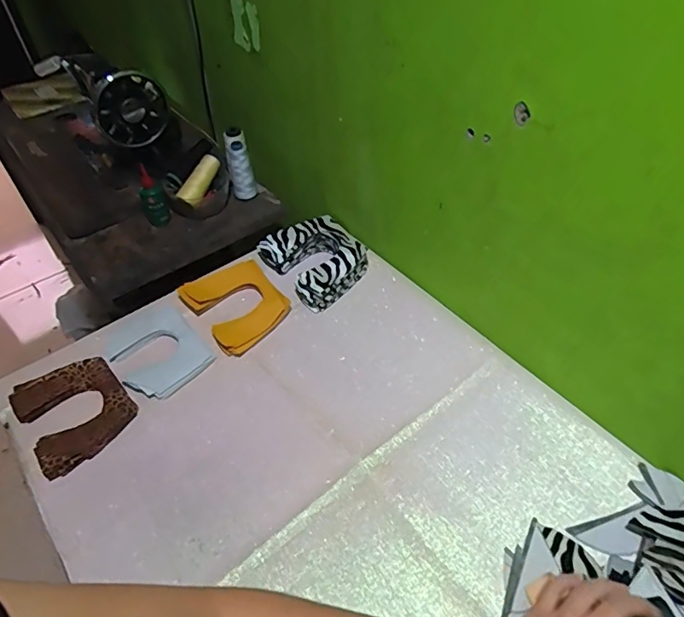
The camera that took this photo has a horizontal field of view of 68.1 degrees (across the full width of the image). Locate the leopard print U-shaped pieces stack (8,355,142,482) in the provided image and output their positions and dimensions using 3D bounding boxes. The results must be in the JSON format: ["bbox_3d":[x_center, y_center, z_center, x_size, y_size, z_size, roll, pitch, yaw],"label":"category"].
[{"bbox_3d":[-0.359,0.135,0.681,0.126,0.011,0.152,-31,59,-26],"label":"leopard print U-shaped pieces stack"}]

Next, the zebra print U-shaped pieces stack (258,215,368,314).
[{"bbox_3d":[-0.041,-0.083,0.845,0.138,0.061,0.157,-35,53,-24],"label":"zebra print U-shaped pieces stack"}]

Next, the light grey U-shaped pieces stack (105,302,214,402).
[{"bbox_3d":[-0.267,0.063,0.736,0.115,0.012,0.135,-36,64,-23],"label":"light grey U-shaped pieces stack"}]

